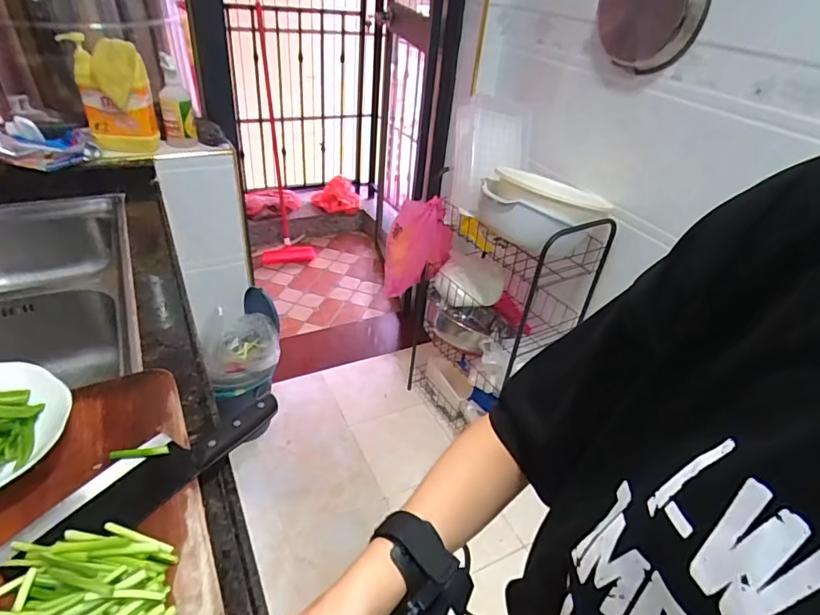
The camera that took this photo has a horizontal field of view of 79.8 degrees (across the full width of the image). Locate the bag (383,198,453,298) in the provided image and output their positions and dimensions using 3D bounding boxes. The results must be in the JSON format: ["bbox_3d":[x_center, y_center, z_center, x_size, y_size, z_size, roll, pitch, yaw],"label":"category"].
[{"bbox_3d":[0.021,-0.183,1.509,0.205,0.297,0.038,-8,32,-10],"label":"bag"}]

